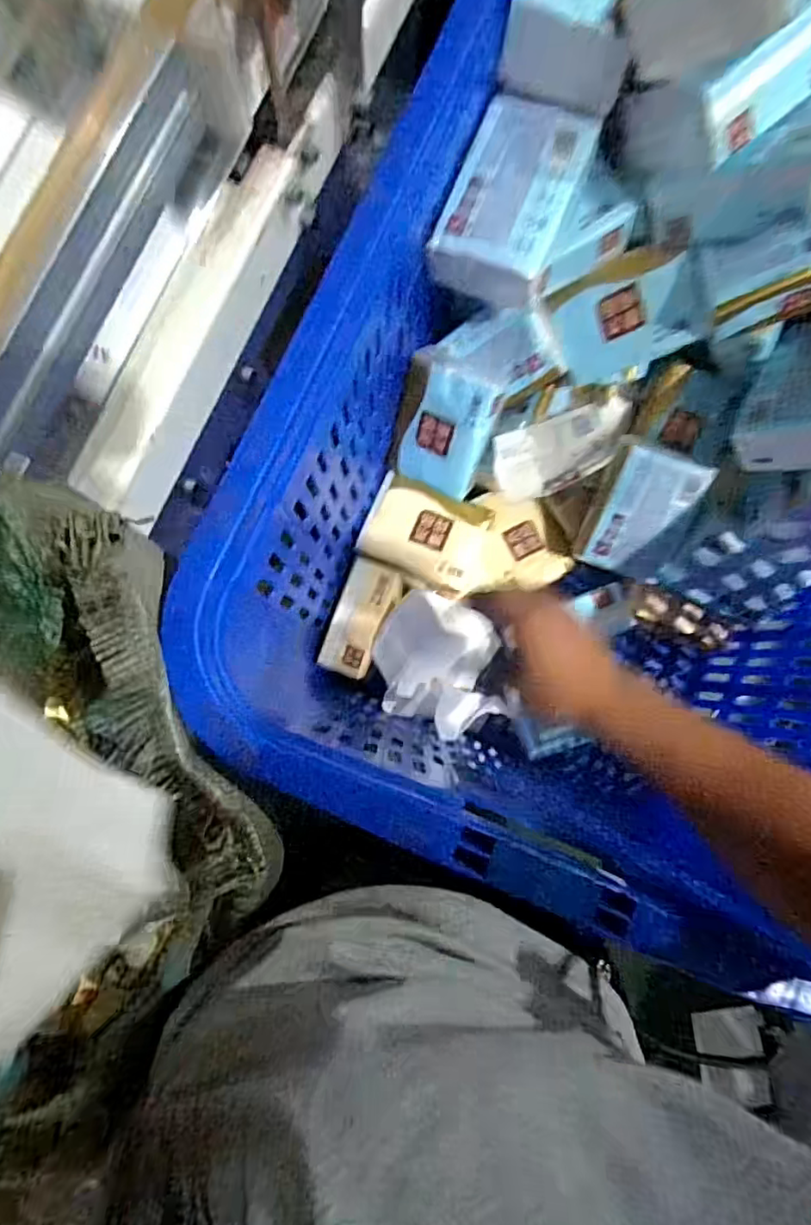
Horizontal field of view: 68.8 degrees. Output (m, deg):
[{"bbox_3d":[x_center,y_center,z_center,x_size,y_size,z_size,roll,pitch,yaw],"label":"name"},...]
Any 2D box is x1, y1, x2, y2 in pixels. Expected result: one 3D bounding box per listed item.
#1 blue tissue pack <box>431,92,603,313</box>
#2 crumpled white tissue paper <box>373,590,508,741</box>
[{"bbox_3d":[0.081,-0.313,0.451,0.085,0.044,0.131,24,84,3],"label":"blue tissue pack"},{"bbox_3d":[0.041,0.052,0.617,0.133,0.037,0.144,-9,99,-23],"label":"crumpled white tissue paper"}]

